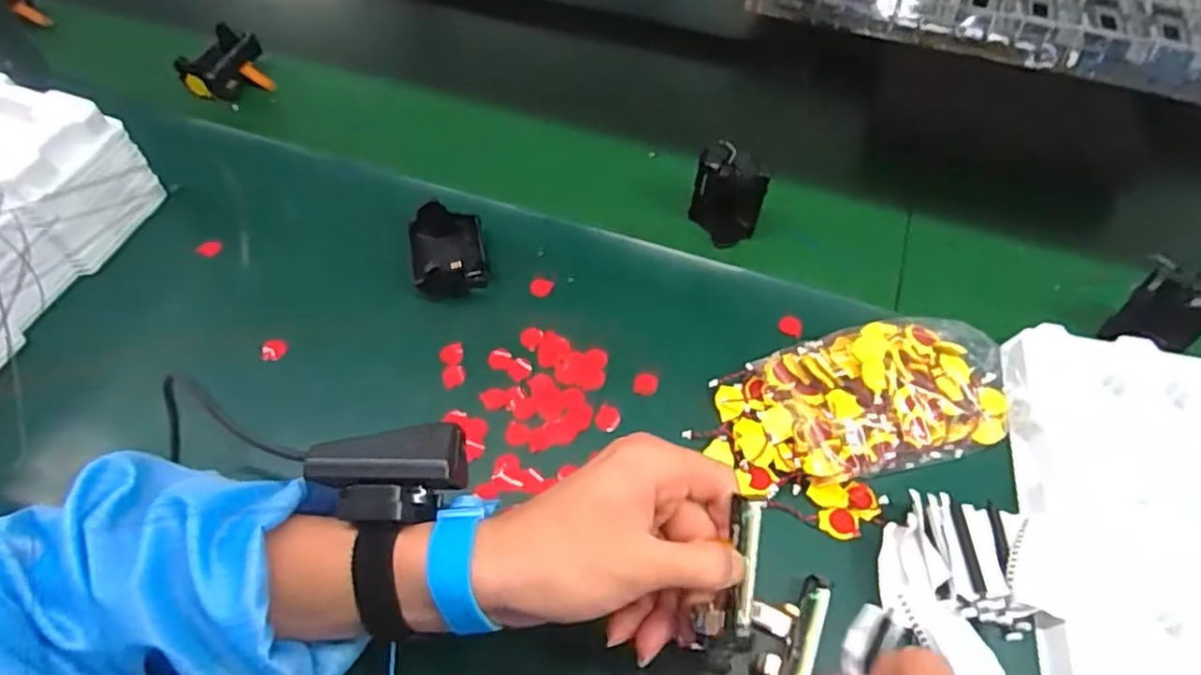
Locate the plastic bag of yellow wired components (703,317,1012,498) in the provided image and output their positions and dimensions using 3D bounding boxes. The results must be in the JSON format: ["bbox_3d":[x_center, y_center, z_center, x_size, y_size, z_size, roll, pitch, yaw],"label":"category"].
[{"bbox_3d":[0.168,0.040,0.450,0.183,0.030,0.093,-13,55,-8],"label":"plastic bag of yellow wired components"}]

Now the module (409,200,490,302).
[{"bbox_3d":[-0.116,-0.064,0.523,0.056,0.038,0.081,-12,55,-7],"label":"module"}]

